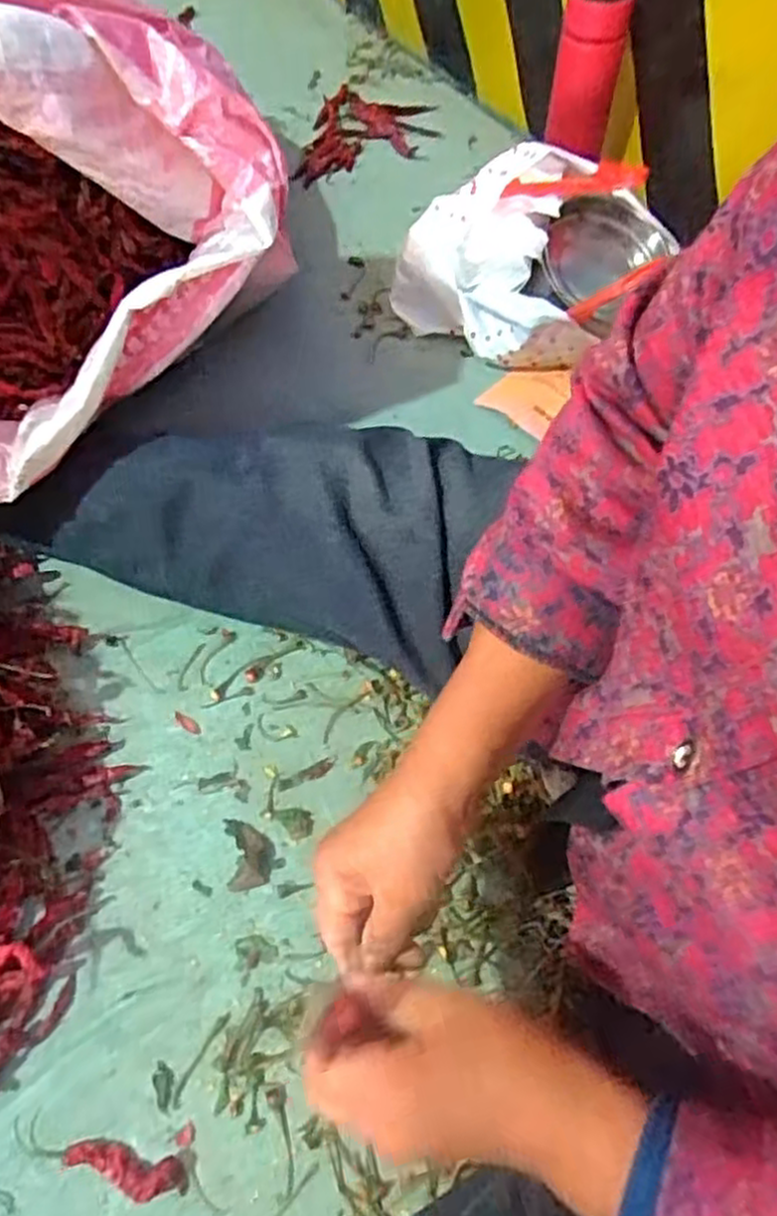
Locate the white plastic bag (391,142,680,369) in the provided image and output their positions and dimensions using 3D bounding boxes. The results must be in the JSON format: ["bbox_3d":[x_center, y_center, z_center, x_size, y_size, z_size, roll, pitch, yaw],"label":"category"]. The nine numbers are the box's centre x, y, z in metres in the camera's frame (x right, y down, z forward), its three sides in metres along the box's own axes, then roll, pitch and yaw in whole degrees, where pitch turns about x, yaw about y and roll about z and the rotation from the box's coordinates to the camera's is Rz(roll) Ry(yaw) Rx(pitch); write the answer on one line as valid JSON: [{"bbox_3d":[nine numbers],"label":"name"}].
[{"bbox_3d":[0.126,-0.332,0.744,0.247,0.175,0.139,15,59,8],"label":"white plastic bag"}]

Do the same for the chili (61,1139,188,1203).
[{"bbox_3d":[-0.152,0.321,0.439,0.074,0.013,0.022,9,59,4],"label":"chili"}]

